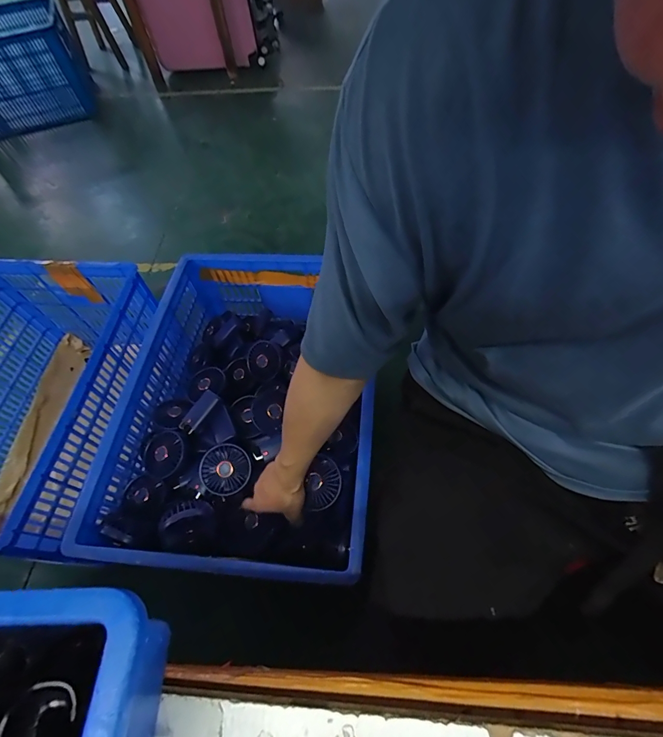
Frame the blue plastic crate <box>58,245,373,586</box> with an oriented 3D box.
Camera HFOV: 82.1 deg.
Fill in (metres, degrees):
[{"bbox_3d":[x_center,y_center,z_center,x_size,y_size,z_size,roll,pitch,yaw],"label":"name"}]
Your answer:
[{"bbox_3d":[-0.157,0.060,0.805,0.467,0.207,0.651,3,59,5],"label":"blue plastic crate"}]

